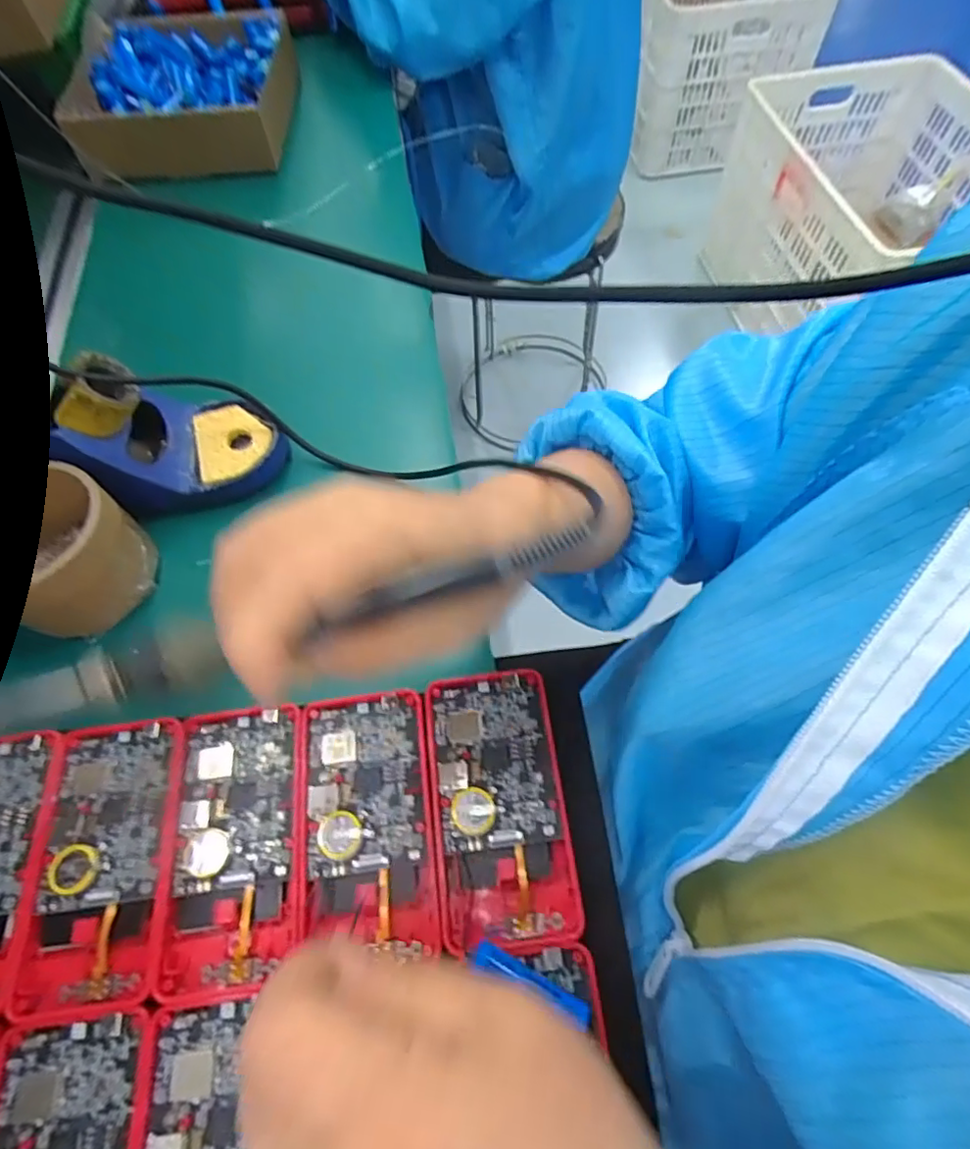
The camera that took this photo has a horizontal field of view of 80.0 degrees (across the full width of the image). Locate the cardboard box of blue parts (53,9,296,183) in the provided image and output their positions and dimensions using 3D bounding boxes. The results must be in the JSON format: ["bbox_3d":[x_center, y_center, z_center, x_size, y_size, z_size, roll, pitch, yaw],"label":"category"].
[{"bbox_3d":[-0.308,-0.504,0.601,0.203,0.053,0.217,-5,62,0],"label":"cardboard box of blue parts"}]

